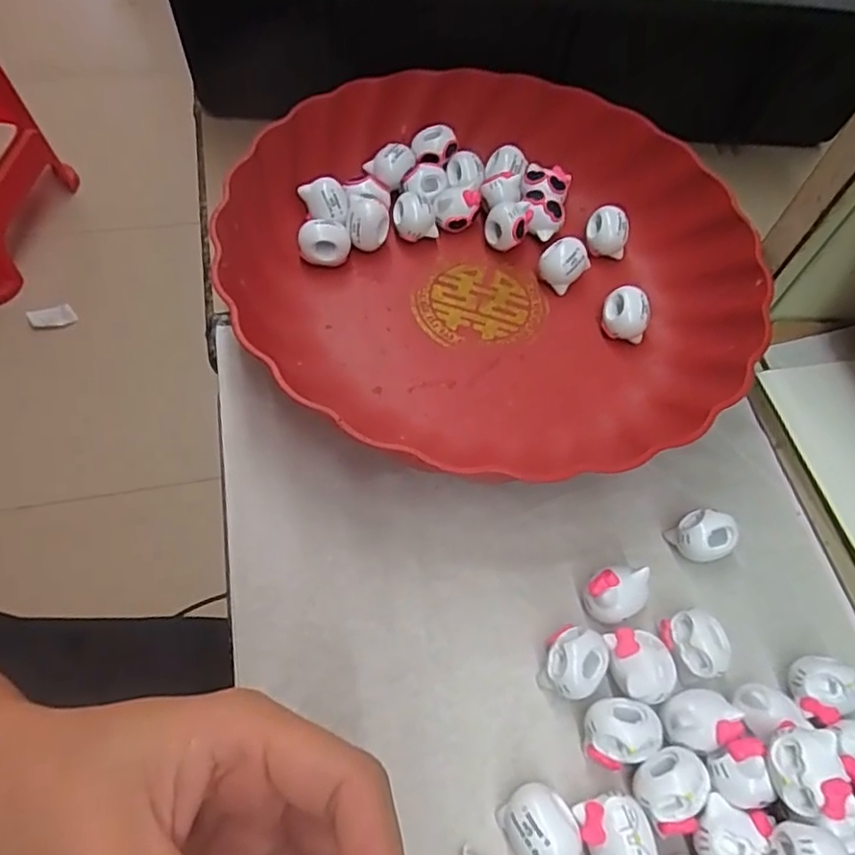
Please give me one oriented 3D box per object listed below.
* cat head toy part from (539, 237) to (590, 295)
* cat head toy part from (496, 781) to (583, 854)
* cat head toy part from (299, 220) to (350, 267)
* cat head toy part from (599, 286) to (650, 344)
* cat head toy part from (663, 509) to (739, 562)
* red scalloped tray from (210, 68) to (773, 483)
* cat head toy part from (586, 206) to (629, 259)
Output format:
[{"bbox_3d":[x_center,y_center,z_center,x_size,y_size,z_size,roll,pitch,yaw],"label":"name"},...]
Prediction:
[{"bbox_3d":[0.069,-0.083,0.325,0.023,0.022,0.020,24,61,10],"label":"cat head toy part"},{"bbox_3d":[0.037,0.131,0.206,0.022,0.020,0.026,-24,64,-17],"label":"cat head toy part"},{"bbox_3d":[-0.052,-0.092,0.321,0.025,0.024,0.016,-5,60,-7],"label":"cat head toy part"},{"bbox_3d":[0.097,-0.055,0.309,0.022,0.019,0.019,24,61,10],"label":"cat head toy part"},{"bbox_3d":[0.114,0.045,0.262,0.022,0.019,0.019,-15,62,-13],"label":"cat head toy part"},{"bbox_3d":[0.029,-0.081,0.309,0.233,0.058,0.205,1,60,-4],"label":"red scalloped tray"},{"bbox_3d":[0.096,-0.105,0.336,0.022,0.017,0.020,20,60,7],"label":"cat head toy part"}]

